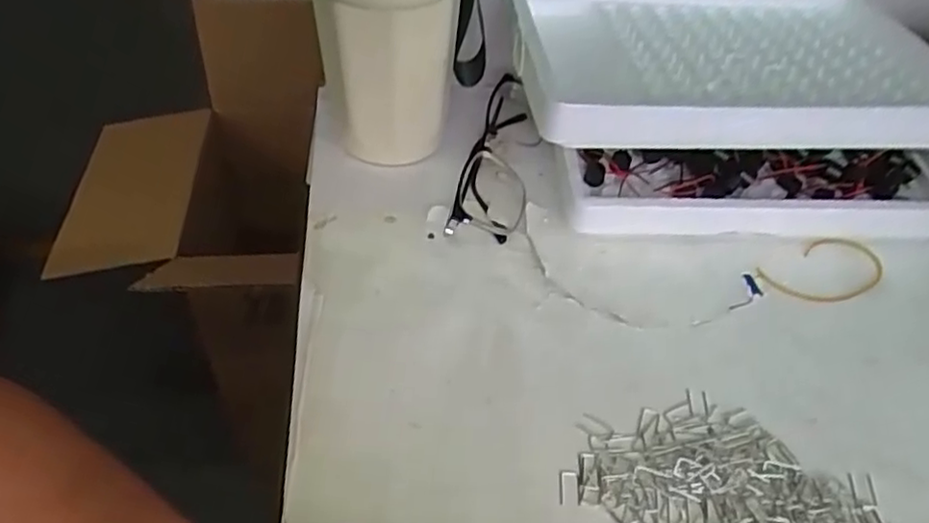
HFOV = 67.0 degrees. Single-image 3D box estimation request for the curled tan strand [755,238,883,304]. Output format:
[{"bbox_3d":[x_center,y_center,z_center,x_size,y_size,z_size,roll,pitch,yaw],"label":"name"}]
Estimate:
[{"bbox_3d":[0.203,0.007,0.392,0.070,0.005,0.039,-22,59,-14],"label":"curled tan strand"}]

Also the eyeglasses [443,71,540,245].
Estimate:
[{"bbox_3d":[0.023,-0.064,0.424,0.038,0.027,0.143,11,46,7],"label":"eyeglasses"}]

